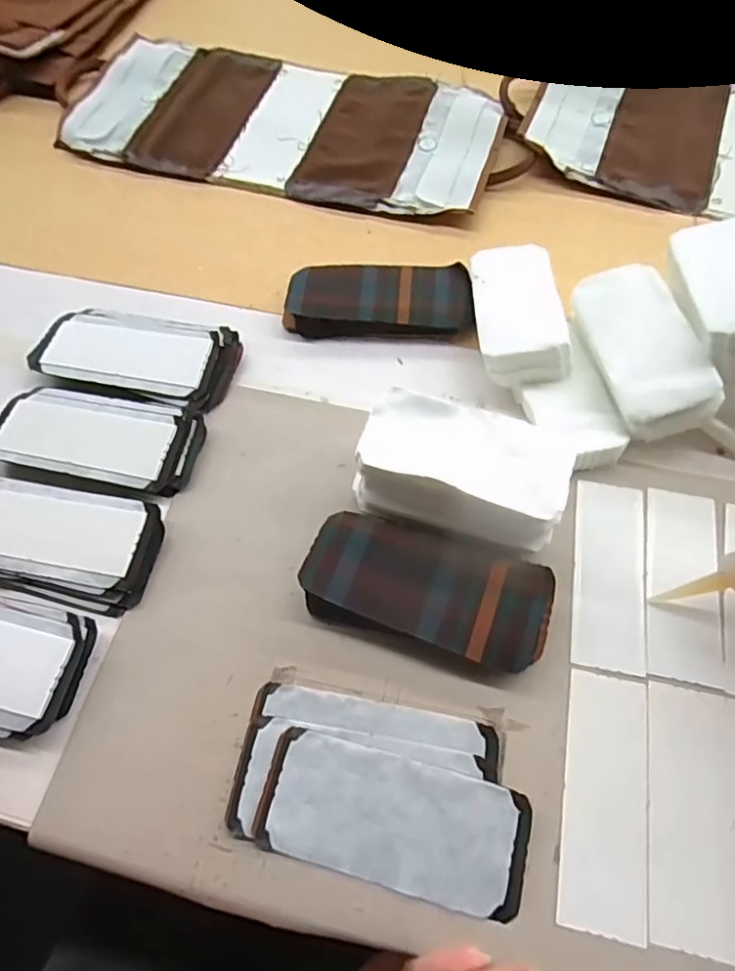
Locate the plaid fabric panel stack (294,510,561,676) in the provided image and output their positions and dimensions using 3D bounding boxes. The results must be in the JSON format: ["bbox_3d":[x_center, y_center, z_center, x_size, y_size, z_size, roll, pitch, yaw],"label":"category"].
[{"bbox_3d":[0.043,0.075,0.413,0.171,0.030,0.079,15,66,9],"label":"plaid fabric panel stack"}]

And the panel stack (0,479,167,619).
[{"bbox_3d":[-0.250,0.042,0.441,0.171,0.024,0.085,12,65,7],"label":"panel stack"}]

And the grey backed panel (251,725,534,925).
[{"bbox_3d":[0.016,0.212,0.358,0.166,0.007,0.072,13,65,8],"label":"grey backed panel"}]

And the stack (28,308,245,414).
[{"bbox_3d":[-0.214,-0.125,0.529,0.186,0.017,0.091,14,65,8],"label":"stack"}]

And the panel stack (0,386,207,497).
[{"bbox_3d":[-0.234,-0.044,0.488,0.177,0.022,0.083,11,65,7],"label":"panel stack"}]

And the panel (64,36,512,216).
[{"bbox_3d":[-0.101,-0.455,0.695,0.514,0.015,0.244,14,65,8],"label":"panel"}]

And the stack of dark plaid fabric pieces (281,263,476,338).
[{"bbox_3d":[0.011,-0.179,0.544,0.174,0.024,0.073,1,64,2],"label":"stack of dark plaid fabric pieces"}]

